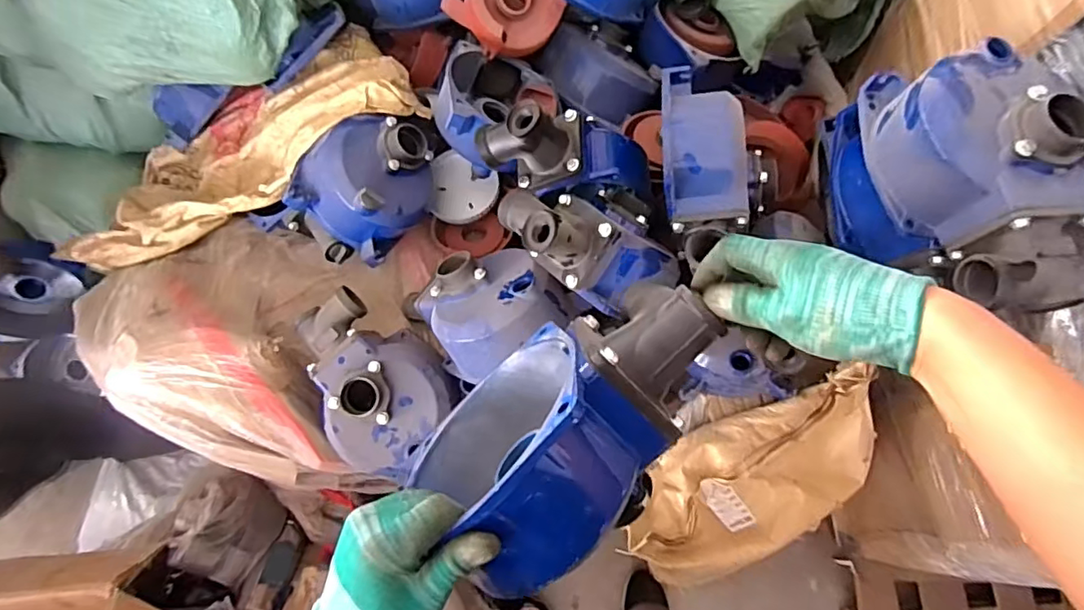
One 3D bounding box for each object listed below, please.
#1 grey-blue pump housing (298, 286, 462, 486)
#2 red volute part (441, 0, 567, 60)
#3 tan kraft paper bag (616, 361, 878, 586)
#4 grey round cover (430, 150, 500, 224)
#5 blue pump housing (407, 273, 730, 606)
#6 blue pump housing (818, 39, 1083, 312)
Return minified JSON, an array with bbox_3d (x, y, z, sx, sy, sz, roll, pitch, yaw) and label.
[{"bbox_3d":[-0.263,0.119,0.858,0.273,0.115,0.207,32,73,13],"label":"grey-blue pump housing"},{"bbox_3d":[-0.062,-0.514,0.976,0.165,0.134,0.164,-34,109,-4],"label":"red volute part"},{"bbox_3d":[0.319,0.258,0.835,0.416,0.122,0.196,-20,70,-6],"label":"tan kraft paper bag"},{"bbox_3d":[-0.147,-0.203,1.002,0.131,0.028,0.112,29,94,13],"label":"grey round cover"},{"bbox_3d":[0.022,0.099,0.496,0.253,0.238,0.140,-40,98,-14],"label":"blue pump housing"},{"bbox_3d":[0.468,-0.137,0.626,0.161,0.200,0.300,-25,70,-7],"label":"blue pump housing"}]

